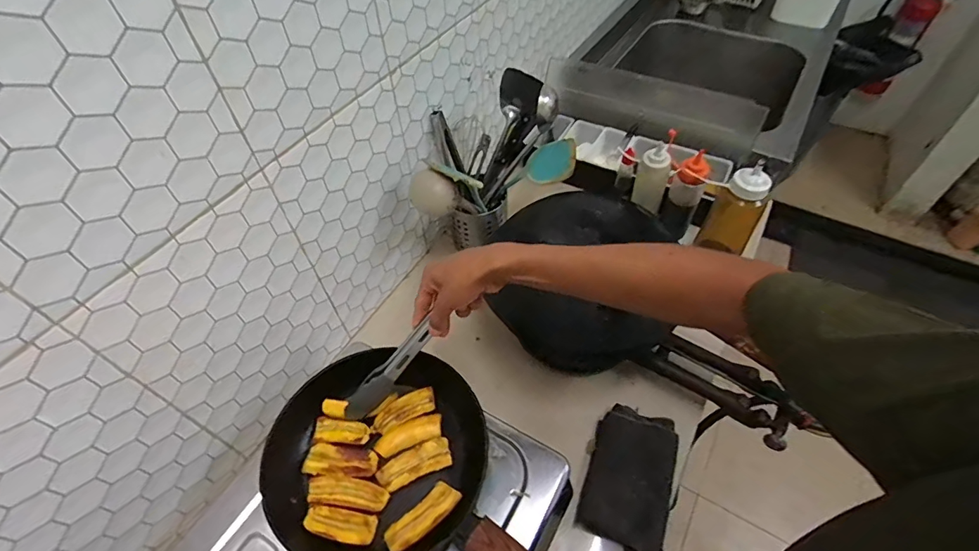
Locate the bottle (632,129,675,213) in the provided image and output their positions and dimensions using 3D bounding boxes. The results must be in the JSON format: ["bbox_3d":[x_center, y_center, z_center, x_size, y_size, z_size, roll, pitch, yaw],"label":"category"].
[{"bbox_3d":[0.335,-0.208,0.948,0.064,0.226,0.063,16,54,14],"label":"bottle"}]

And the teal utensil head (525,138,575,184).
[{"bbox_3d":[0.111,-0.201,0.845,0.092,0.021,0.082,-15,71,25],"label":"teal utensil head"}]

